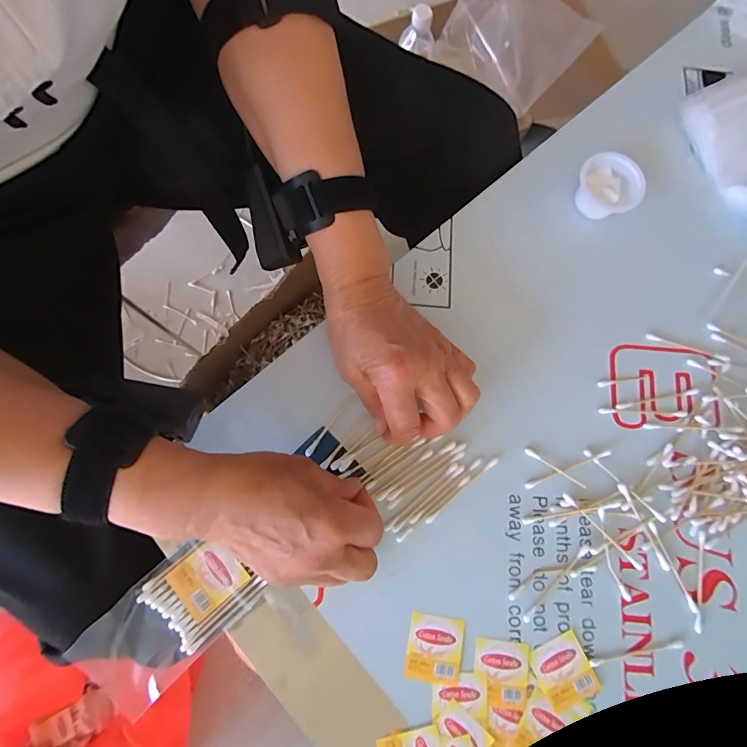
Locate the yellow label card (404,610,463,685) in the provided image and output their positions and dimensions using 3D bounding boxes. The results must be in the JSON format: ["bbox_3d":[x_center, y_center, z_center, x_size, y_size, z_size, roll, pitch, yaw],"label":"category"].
[{"bbox_3d":[0.044,0.198,0.304,0.039,0.004,0.042,12,76,-1],"label":"yellow label card"}]

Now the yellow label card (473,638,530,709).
[{"bbox_3d":[0.092,0.215,0.302,0.039,0.004,0.042,5,79,-3],"label":"yellow label card"}]

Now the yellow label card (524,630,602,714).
[{"bbox_3d":[0.138,0.215,0.304,0.038,0.004,0.045,-25,82,-8],"label":"yellow label card"}]

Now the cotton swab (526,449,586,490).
[{"bbox_3d":[0.141,0.075,0.328,0.052,0.004,0.006,36,79,3],"label":"cotton swab"}]

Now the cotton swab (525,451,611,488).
[{"bbox_3d":[0.152,0.075,0.330,0.072,0.004,0.005,-21,82,-7],"label":"cotton swab"}]

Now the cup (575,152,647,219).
[{"bbox_3d":[0.200,-0.158,0.370,0.051,0.033,0.056,-28,82,-8],"label":"cup"}]

